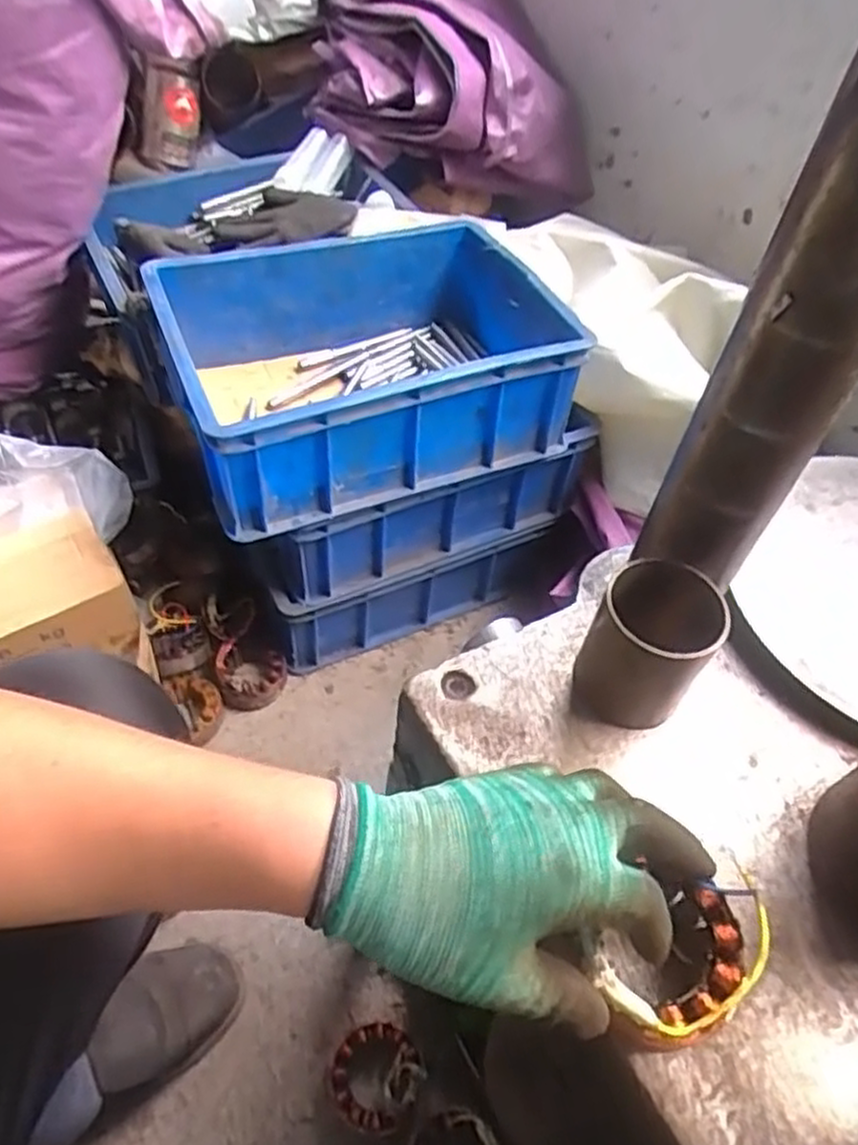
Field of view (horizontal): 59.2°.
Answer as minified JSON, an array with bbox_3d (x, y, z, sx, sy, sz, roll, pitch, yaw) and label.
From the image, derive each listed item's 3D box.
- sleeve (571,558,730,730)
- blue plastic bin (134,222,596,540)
[{"bbox_3d":[0.134,0.046,0.463,0.069,0.092,0.068,3,51,-4],"label":"sleeve"},{"bbox_3d":[-0.072,-0.230,0.832,0.402,0.155,0.296,-16,55,-18],"label":"blue plastic bin"}]

